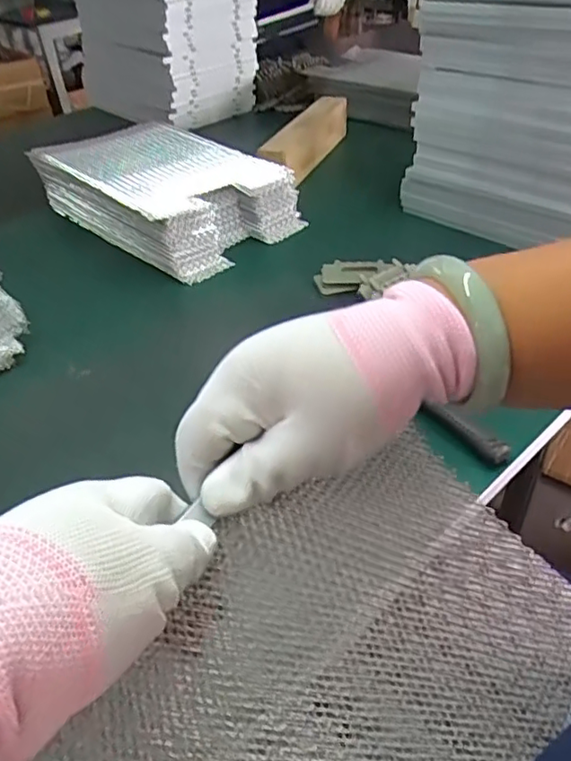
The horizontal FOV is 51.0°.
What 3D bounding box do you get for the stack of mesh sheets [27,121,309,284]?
[{"bbox_3d":[-0.170,-0.265,0.834,0.221,0.091,0.339,-33,48,-30],"label":"stack of mesh sheets"}]

